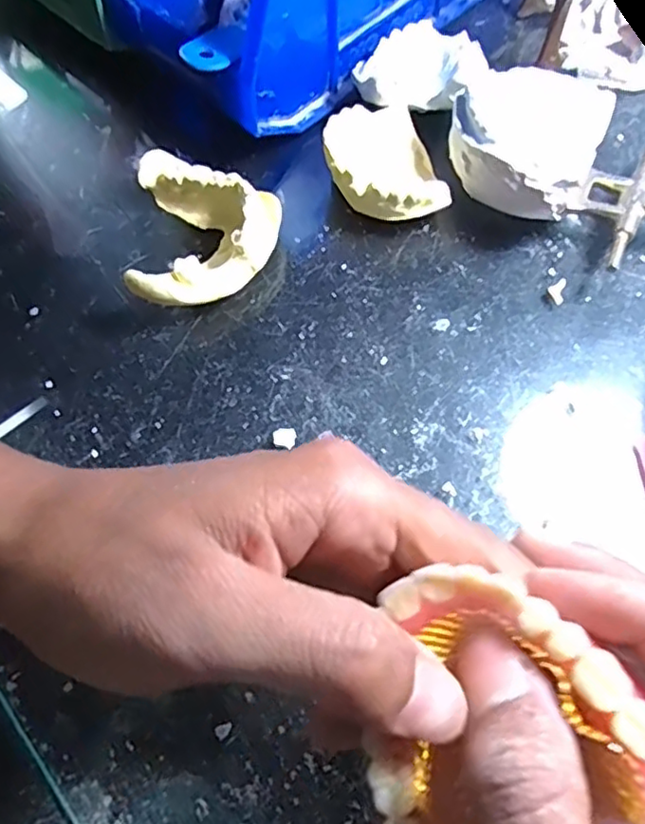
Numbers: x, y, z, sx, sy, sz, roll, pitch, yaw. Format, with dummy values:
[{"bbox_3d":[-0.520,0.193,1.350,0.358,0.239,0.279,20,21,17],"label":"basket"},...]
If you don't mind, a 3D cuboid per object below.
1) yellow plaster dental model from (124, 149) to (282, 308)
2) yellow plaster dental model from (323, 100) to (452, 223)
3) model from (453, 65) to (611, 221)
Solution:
[{"bbox_3d":[-0.047,-0.073,0.265,0.057,0.027,0.070,-4,65,1],"label":"yellow plaster dental model"},{"bbox_3d":[0.025,-0.107,0.278,0.045,0.029,0.057,-13,66,-4],"label":"yellow plaster dental model"},{"bbox_3d":[0.084,-0.111,0.270,0.057,0.041,0.060,-1,66,2],"label":"model"}]

